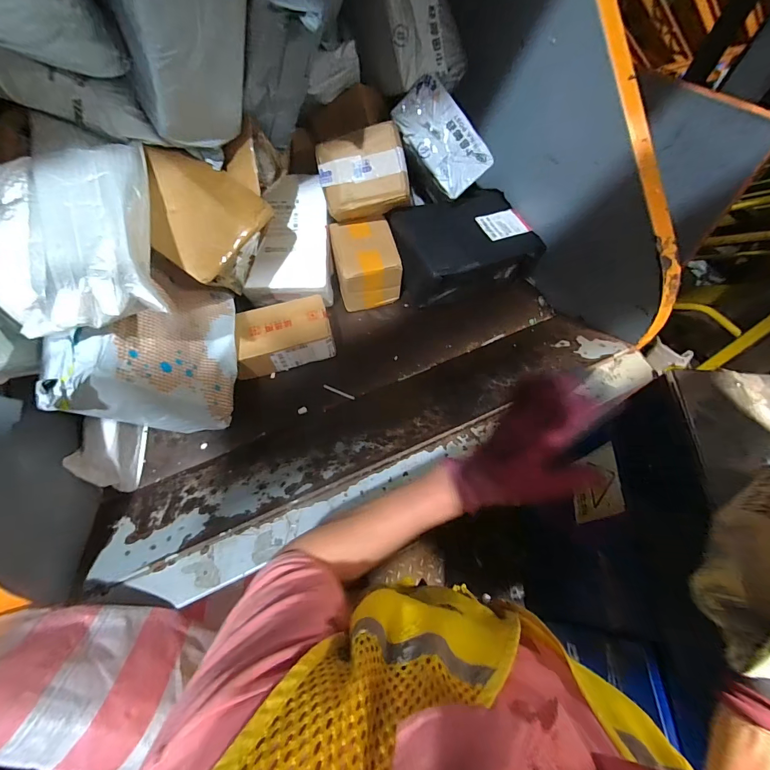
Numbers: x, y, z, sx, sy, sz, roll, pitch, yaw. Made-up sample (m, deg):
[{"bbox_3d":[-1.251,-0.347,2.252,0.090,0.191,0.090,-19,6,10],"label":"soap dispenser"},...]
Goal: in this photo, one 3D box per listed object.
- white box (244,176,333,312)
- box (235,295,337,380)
[{"bbox_3d":[-0.202,-0.309,0.793,0.168,0.090,0.264,-1,86,-6],"label":"white box"},{"bbox_3d":[-0.210,-0.095,0.755,0.194,0.088,0.121,-17,64,-10],"label":"box"}]

